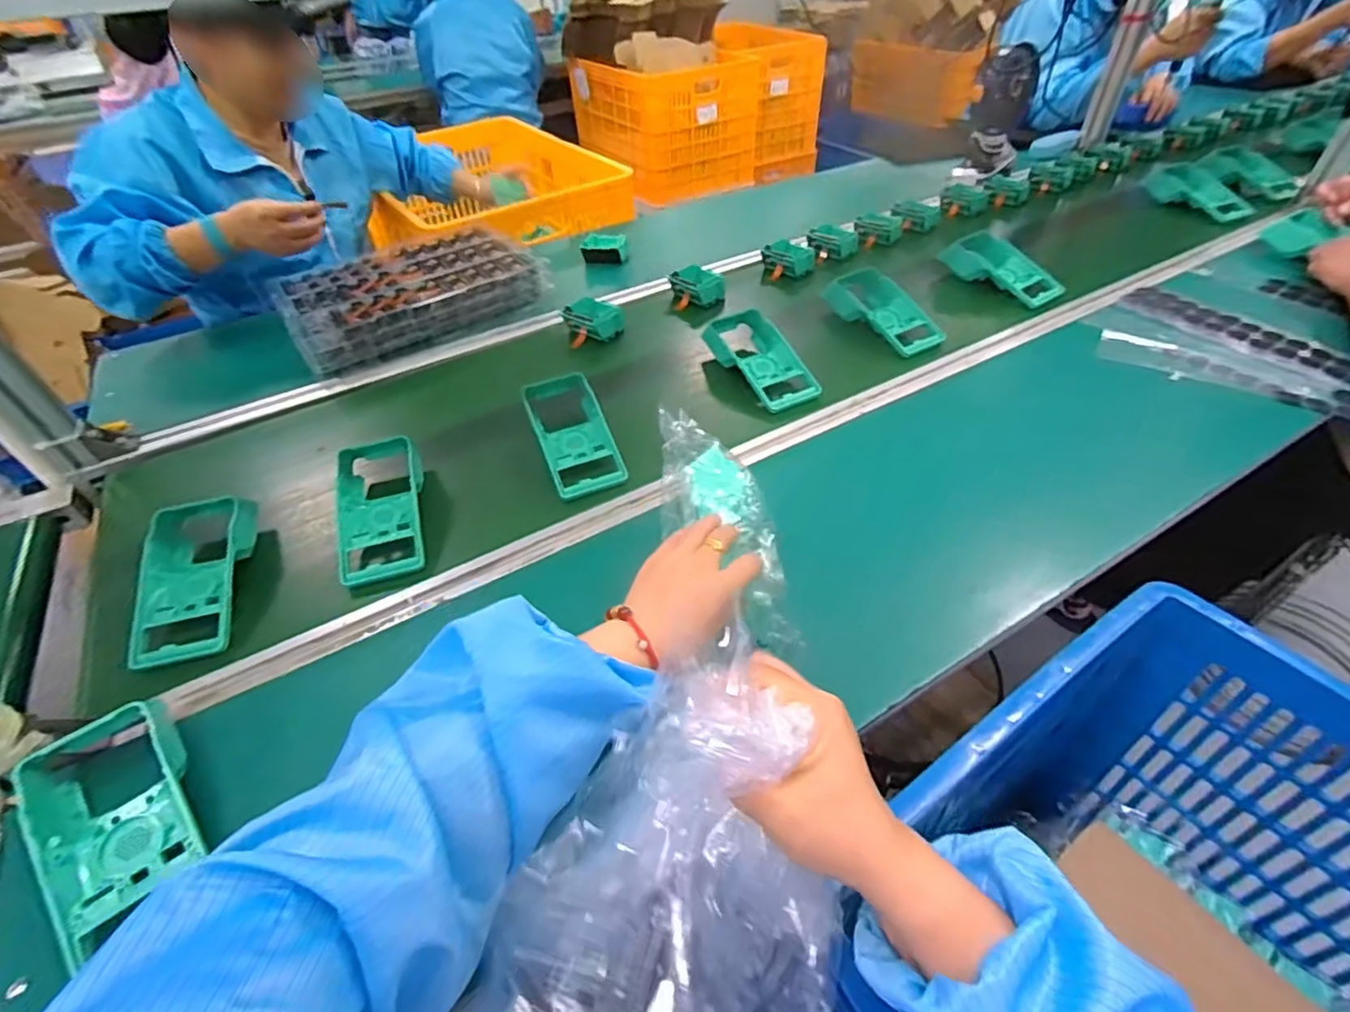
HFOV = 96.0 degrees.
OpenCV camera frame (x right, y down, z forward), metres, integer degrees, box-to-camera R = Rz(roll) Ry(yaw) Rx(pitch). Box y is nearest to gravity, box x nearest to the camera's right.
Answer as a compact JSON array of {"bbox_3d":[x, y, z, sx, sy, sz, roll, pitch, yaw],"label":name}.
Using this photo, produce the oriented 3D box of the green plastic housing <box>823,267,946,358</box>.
[{"bbox_3d":[0.317,-0.286,0.897,0.103,0.066,0.173,-25,49,-21],"label":"green plastic housing"}]

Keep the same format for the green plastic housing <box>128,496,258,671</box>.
[{"bbox_3d":[-0.467,0.070,0.592,0.090,0.049,0.180,-12,57,-6],"label":"green plastic housing"}]

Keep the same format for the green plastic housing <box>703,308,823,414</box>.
[{"bbox_3d":[0.120,-0.194,0.818,0.096,0.062,0.177,-25,49,-21],"label":"green plastic housing"}]

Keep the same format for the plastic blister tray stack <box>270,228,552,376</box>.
[{"bbox_3d":[-0.420,-0.347,0.984,0.382,0.059,0.283,-26,50,-22],"label":"plastic blister tray stack"}]

